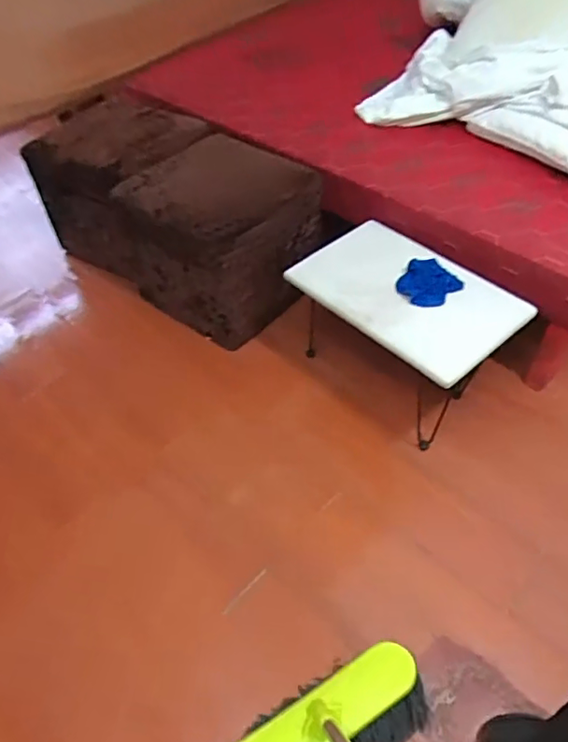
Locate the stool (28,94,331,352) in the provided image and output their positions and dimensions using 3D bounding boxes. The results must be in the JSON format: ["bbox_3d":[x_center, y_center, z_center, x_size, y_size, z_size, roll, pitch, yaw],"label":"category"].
[{"bbox_3d":[-0.306,-0.471,1.635,0.749,0.393,0.404,31,59,24],"label":"stool"}]

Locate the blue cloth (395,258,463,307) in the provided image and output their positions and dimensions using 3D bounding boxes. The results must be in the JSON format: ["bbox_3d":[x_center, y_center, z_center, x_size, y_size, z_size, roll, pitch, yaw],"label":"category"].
[{"bbox_3d":[0.321,-0.198,1.281,0.123,0.028,0.119,-31,56,-21],"label":"blue cloth"}]

